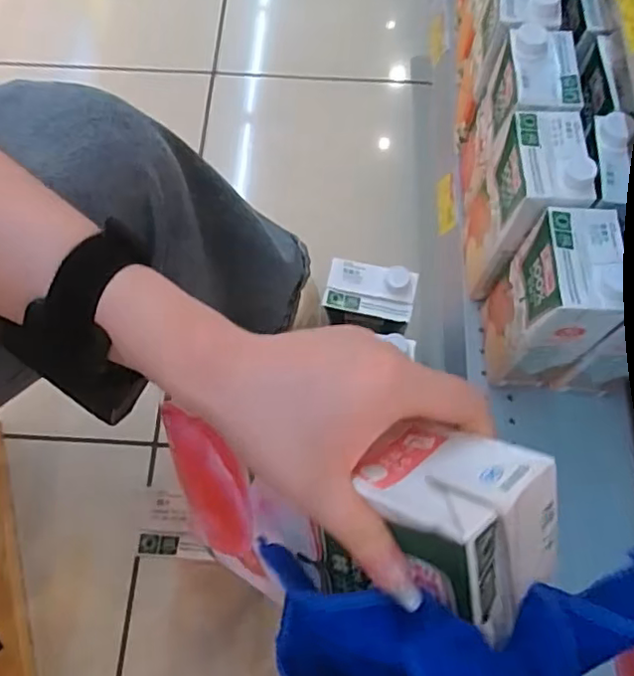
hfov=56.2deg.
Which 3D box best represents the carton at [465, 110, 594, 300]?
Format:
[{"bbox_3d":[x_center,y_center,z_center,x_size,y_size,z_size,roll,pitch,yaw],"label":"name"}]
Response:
[{"bbox_3d":[0.194,-0.121,0.569,0.060,0.176,0.096,1,69,0],"label":"carton"}]

